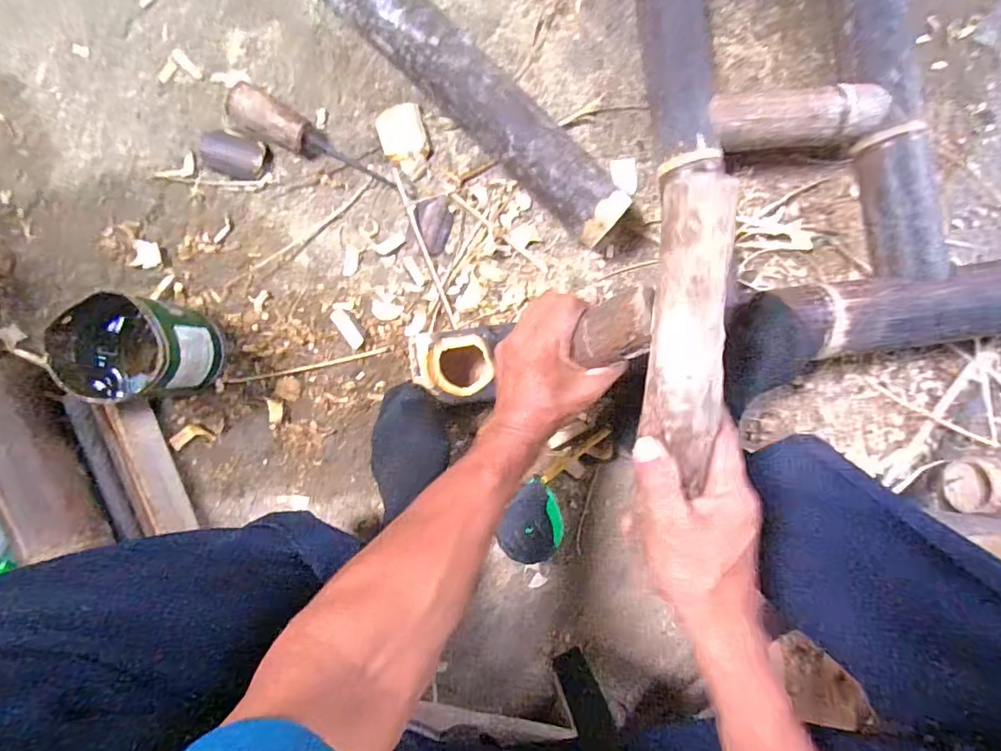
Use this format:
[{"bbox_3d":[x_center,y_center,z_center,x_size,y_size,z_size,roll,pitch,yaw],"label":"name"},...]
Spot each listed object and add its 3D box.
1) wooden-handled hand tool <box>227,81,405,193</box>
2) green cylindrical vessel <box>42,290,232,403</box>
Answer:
[{"bbox_3d":[-0.206,-0.254,0.550,0.197,0.039,0.046,31,87,-5],"label":"wooden-handled hand tool"},{"bbox_3d":[-0.362,-0.024,0.510,0.111,0.109,0.093,-11,91,-3],"label":"green cylindrical vessel"}]

